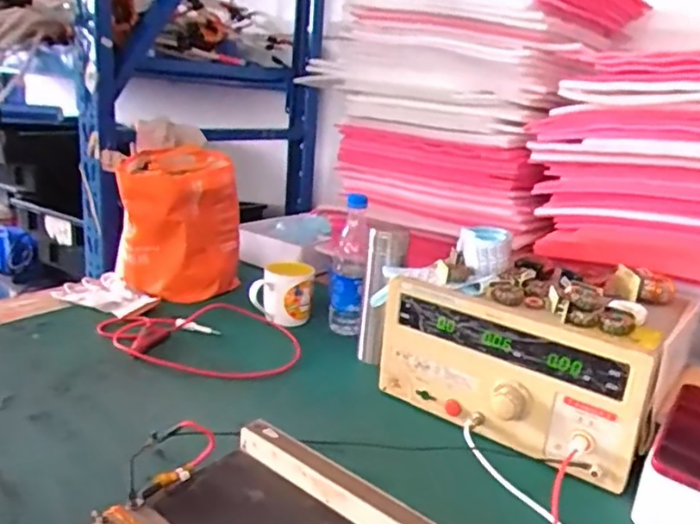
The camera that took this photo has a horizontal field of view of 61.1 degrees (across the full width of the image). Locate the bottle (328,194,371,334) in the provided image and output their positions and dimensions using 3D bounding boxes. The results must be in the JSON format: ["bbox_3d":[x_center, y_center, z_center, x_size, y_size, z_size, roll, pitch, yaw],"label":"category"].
[{"bbox_3d":[-0.009,0.012,0.966,0.063,0.234,0.077,5,18,-2],"label":"bottle"}]

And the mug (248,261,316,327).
[{"bbox_3d":[-0.115,0.051,0.999,0.102,0.102,0.071,2,18,-11],"label":"mug"}]

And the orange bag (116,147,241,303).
[{"bbox_3d":[-0.301,-0.061,1.066,0.200,0.237,0.159,0,19,-16],"label":"orange bag"}]

